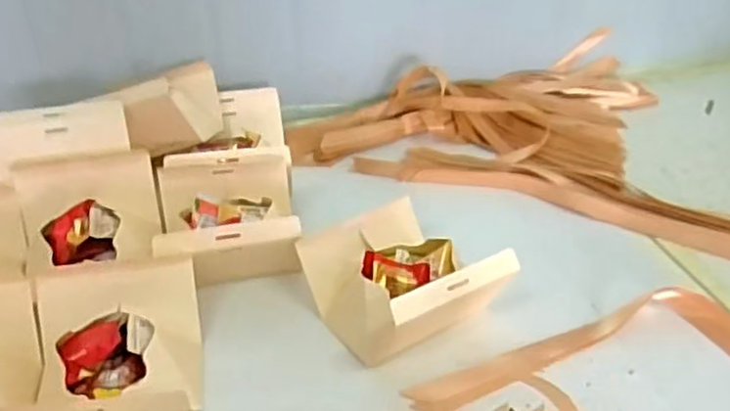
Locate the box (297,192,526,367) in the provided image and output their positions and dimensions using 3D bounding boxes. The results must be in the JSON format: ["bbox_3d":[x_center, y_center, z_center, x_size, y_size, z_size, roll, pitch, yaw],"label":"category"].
[{"bbox_3d":[0.031,0.058,0.596,0.131,0.074,0.145,-21,41,-26],"label":"box"}]

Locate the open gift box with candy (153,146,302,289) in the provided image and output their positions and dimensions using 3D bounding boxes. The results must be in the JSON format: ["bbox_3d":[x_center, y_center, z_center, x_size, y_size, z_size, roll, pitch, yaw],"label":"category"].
[{"bbox_3d":[-0.131,0.017,0.661,0.130,0.068,0.159,-7,37,-8],"label":"open gift box with candy"}]

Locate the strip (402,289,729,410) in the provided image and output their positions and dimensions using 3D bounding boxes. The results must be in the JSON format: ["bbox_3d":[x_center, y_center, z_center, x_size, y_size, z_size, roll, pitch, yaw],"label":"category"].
[{"bbox_3d":[0.222,0.128,0.542,0.354,0.024,0.166,6,37,9],"label":"strip"}]

